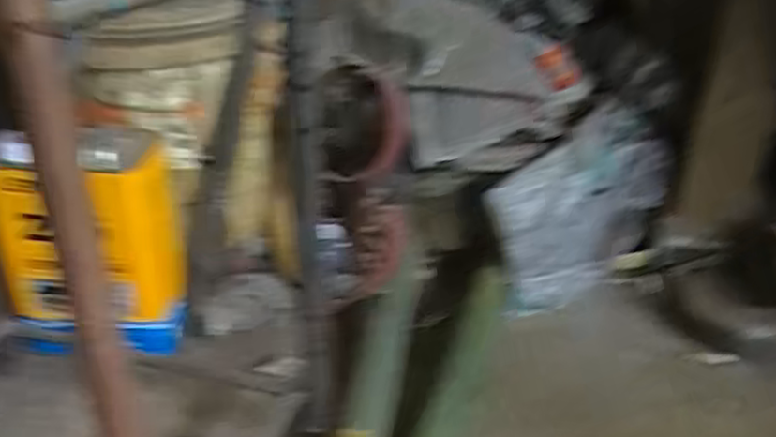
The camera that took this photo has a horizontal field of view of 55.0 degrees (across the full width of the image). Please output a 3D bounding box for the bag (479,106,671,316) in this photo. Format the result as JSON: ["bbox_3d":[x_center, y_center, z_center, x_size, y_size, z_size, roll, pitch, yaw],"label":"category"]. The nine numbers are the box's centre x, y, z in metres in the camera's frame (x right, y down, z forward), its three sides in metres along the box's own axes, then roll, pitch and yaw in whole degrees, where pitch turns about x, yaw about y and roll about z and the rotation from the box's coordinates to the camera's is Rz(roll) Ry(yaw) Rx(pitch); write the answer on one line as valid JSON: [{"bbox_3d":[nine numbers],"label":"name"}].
[{"bbox_3d":[0.257,-0.015,0.971,0.290,0.195,0.080,-22,35,-34],"label":"bag"}]

